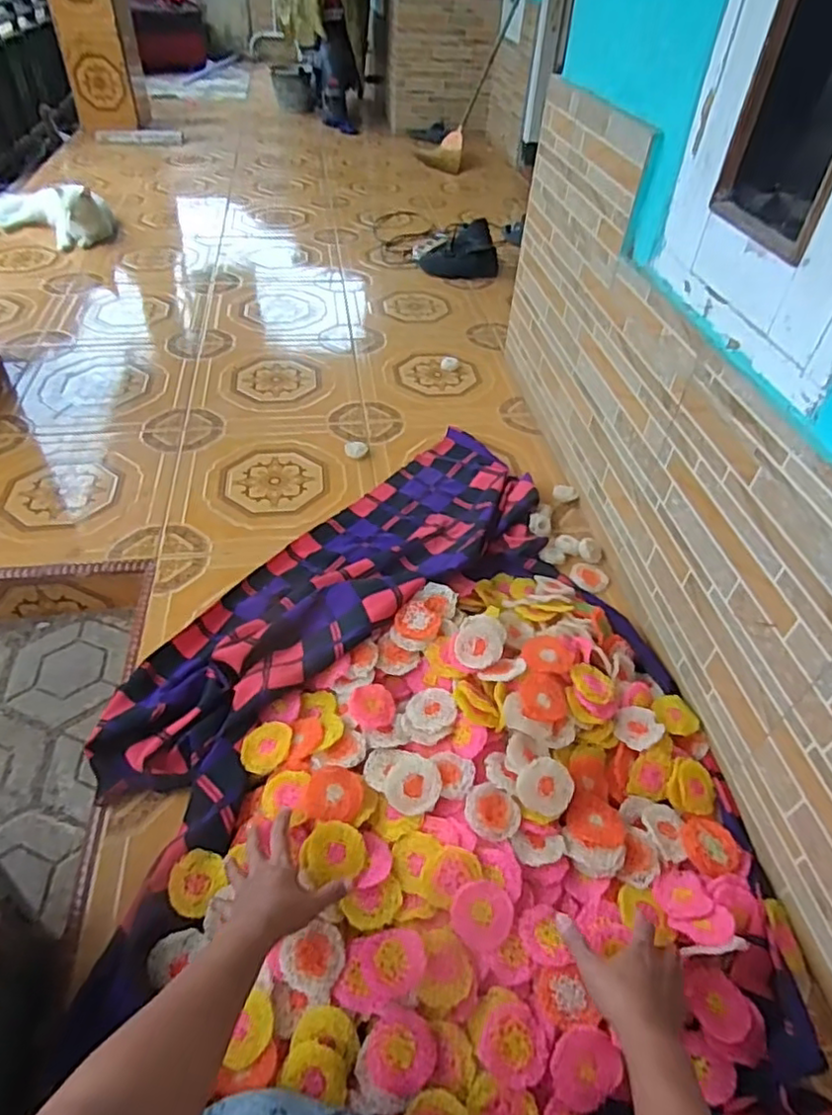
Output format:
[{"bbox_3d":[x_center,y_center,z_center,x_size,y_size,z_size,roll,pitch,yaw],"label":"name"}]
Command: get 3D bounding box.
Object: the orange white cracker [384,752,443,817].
[{"bbox_3d":[-0.003,0.269,0.756,0.065,0.009,0.071,2,45,-2],"label":"orange white cracker"}]

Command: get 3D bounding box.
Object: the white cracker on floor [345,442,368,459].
[{"bbox_3d":[-0.125,-0.227,1.326,0.048,0.025,0.037,-2,46,-6],"label":"white cracker on floor"}]

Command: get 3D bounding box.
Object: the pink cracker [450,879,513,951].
[{"bbox_3d":[0.070,0.377,0.666,0.061,0.014,0.063,2,69,-4],"label":"pink cracker"}]

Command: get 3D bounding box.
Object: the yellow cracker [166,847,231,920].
[{"bbox_3d":[-0.245,0.362,0.705,0.060,0.012,0.064,2,45,-2],"label":"yellow cracker"}]

